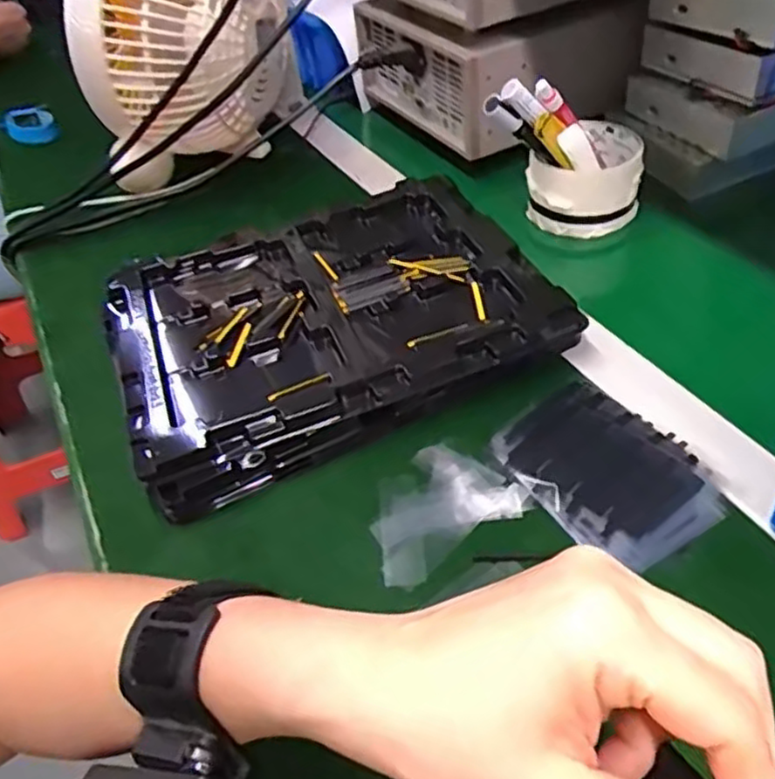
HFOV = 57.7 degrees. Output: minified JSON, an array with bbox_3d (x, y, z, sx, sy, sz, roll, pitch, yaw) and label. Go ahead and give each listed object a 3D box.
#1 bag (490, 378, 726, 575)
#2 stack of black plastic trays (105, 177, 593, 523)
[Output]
[{"bbox_3d":[0.115,0.041,0.373,0.083,0.011,0.108,-26,46,-15],"label":"bag"},{"bbox_3d":[-0.037,-0.053,0.461,0.269,0.029,0.207,-21,45,-11],"label":"stack of black plastic trays"}]

